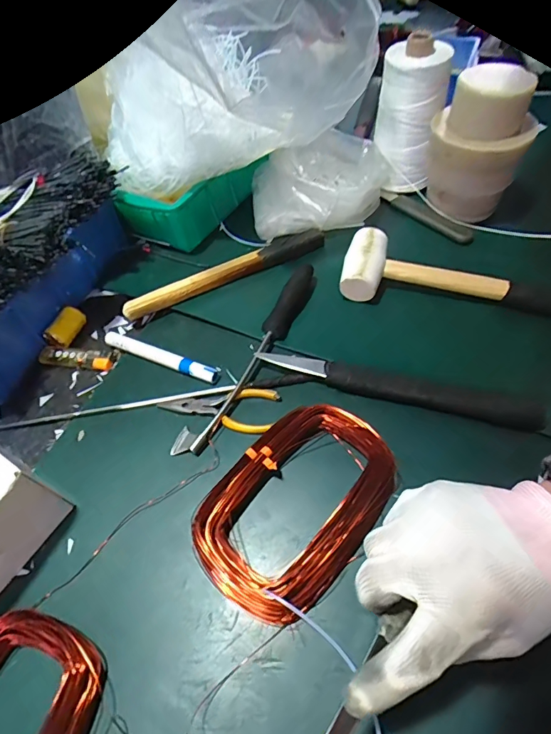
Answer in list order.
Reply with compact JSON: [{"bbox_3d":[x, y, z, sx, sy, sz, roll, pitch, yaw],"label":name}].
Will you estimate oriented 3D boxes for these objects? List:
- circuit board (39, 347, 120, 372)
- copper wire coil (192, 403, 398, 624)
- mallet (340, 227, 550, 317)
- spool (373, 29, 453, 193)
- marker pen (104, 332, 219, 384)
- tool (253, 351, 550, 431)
[{"bbox_3d":[-0.223,-0.011,0.481,0.089,0.014,0.025,5,61,6],"label":"circuit board"},{"bbox_3d":[0.018,0.111,0.360,0.119,0.032,0.175,34,65,25],"label":"copper wire coil"},{"bbox_3d":[0.207,-0.094,0.463,0.263,0.053,0.077,8,57,12],"label":"mallet"},{"bbox_3d":[0.164,-0.307,0.533,0.078,0.142,0.088,9,57,12],"label":"spool"},{"bbox_3d":[-0.126,-0.013,0.462,0.145,0.015,0.014,20,60,18],"label":"marker pen"},{"bbox_3d":[0.110,0.020,0.404,0.257,0.029,0.020,12,58,14],"label":"tool"}]

